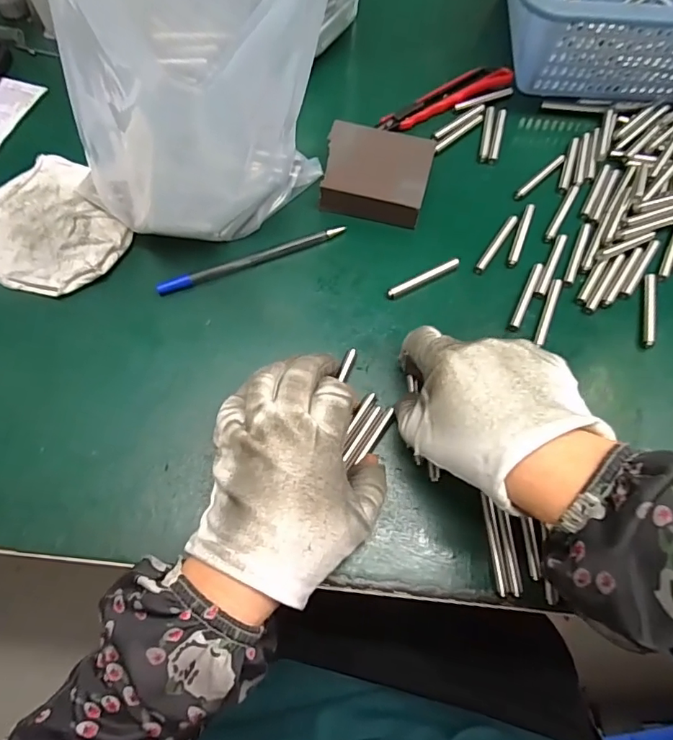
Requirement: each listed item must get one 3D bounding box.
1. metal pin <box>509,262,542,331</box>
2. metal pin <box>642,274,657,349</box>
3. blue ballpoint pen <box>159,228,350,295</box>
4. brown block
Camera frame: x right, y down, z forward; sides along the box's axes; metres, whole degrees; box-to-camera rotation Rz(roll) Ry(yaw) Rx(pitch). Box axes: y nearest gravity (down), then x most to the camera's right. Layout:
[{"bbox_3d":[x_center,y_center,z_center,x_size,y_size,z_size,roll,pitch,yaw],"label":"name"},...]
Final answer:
[{"bbox_3d":[0.136,-0.053,0.351,0.008,0.004,0.058,24,71,10],"label":"metal pin"},{"bbox_3d":[0.220,-0.043,0.347,0.007,0.004,0.059,13,69,6],"label":"metal pin"},{"bbox_3d":[-0.061,-0.083,0.362,0.140,0.009,0.011,-23,70,-8],"label":"blue ballpoint pen"},{"bbox_3d":[0.030,-0.149,0.376,0.077,0.022,0.075,14,69,6],"label":"brown block"}]

